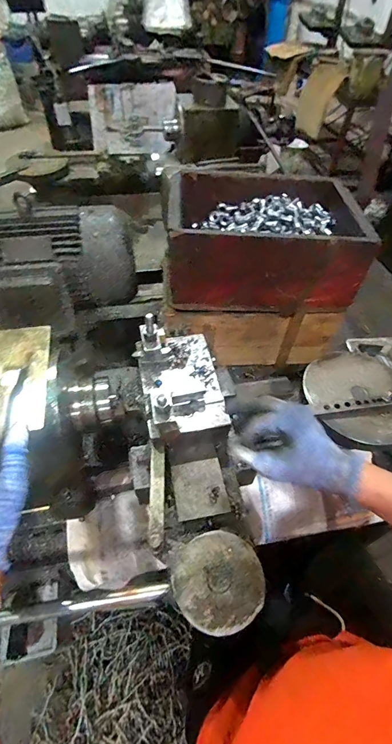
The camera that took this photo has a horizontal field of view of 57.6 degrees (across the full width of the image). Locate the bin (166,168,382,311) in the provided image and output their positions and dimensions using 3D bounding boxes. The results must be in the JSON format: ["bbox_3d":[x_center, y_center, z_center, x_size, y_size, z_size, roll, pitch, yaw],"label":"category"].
[{"bbox_3d":[0.129,-0.258,0.700,0.344,0.150,0.244,3,50,0],"label":"bin"}]

